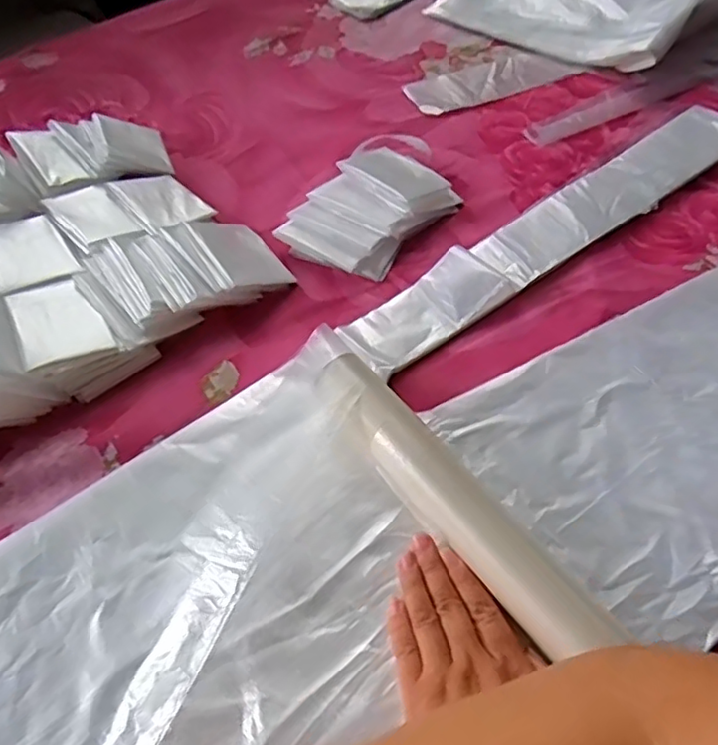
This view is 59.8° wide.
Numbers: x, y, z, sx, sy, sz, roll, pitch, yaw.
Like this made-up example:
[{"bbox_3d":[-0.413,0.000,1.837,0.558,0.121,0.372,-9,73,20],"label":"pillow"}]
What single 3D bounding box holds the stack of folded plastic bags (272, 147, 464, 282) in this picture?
[{"bbox_3d":[0.009,-0.144,0.544,0.099,0.023,0.146,35,64,23],"label":"stack of folded plastic bags"}]

